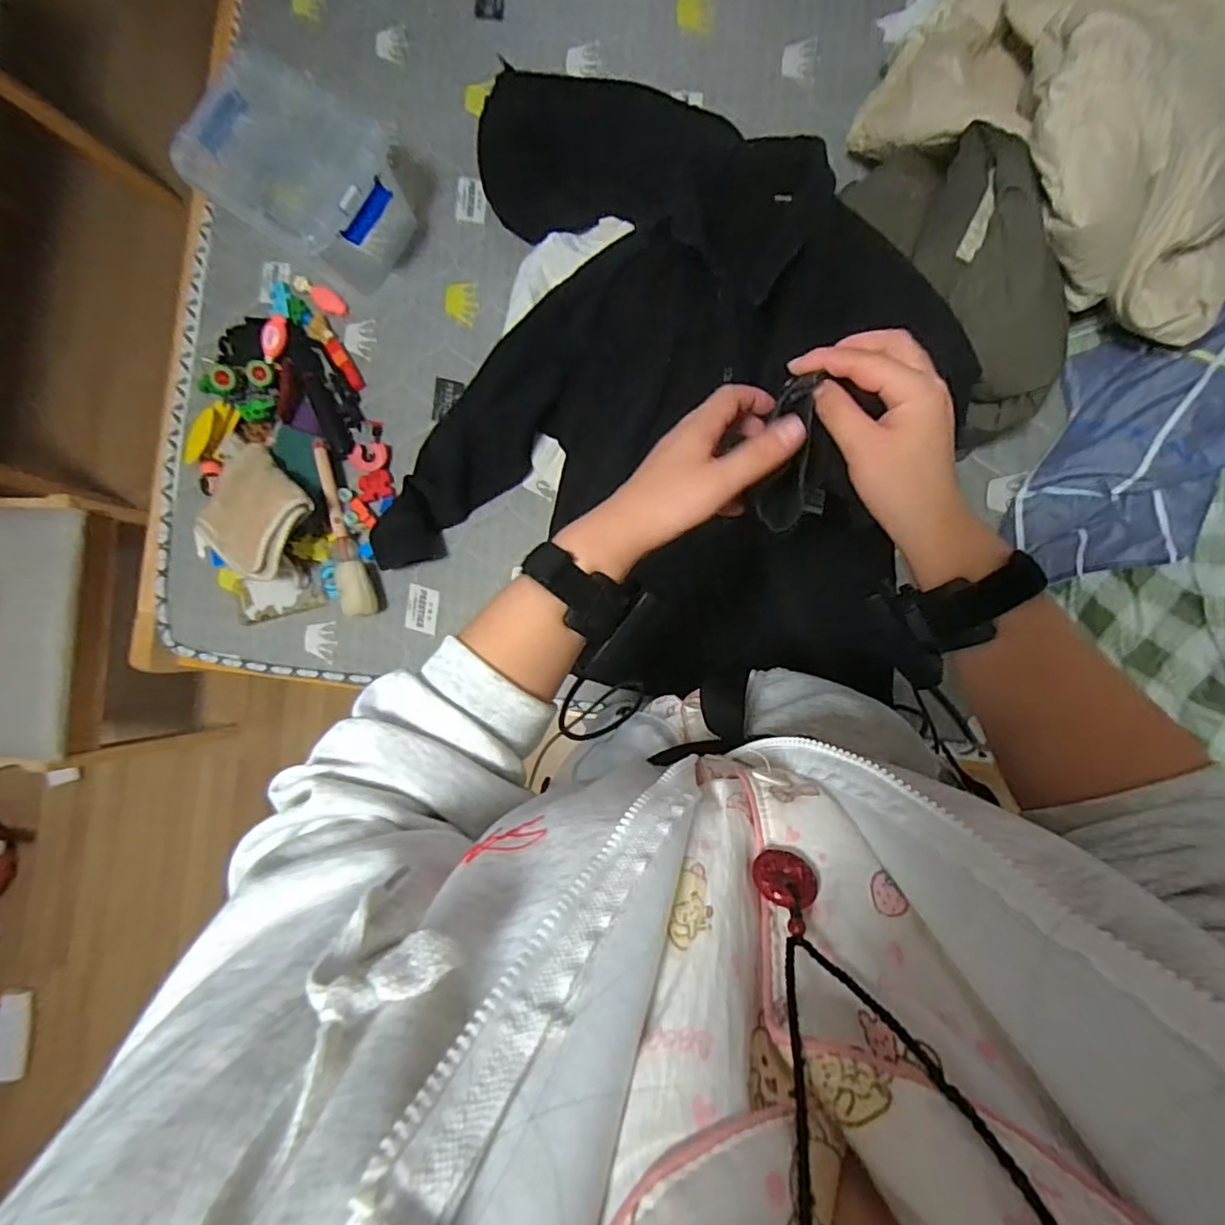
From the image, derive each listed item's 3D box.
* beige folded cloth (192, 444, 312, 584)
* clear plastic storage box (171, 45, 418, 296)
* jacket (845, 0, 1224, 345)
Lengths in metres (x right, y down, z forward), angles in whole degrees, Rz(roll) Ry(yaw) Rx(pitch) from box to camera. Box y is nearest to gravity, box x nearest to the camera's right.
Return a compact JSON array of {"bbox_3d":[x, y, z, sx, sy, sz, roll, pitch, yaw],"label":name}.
[{"bbox_3d":[-0.512,-0.141,0.816,0.173,0.074,0.171,23,91,9],"label":"beige folded cloth"},{"bbox_3d":[-0.433,-0.615,0.860,0.277,0.164,0.206,37,93,8],"label":"clear plastic storage box"},{"bbox_3d":[0.559,-0.572,0.621,0.399,0.222,0.497,-30,84,6],"label":"jacket"}]

